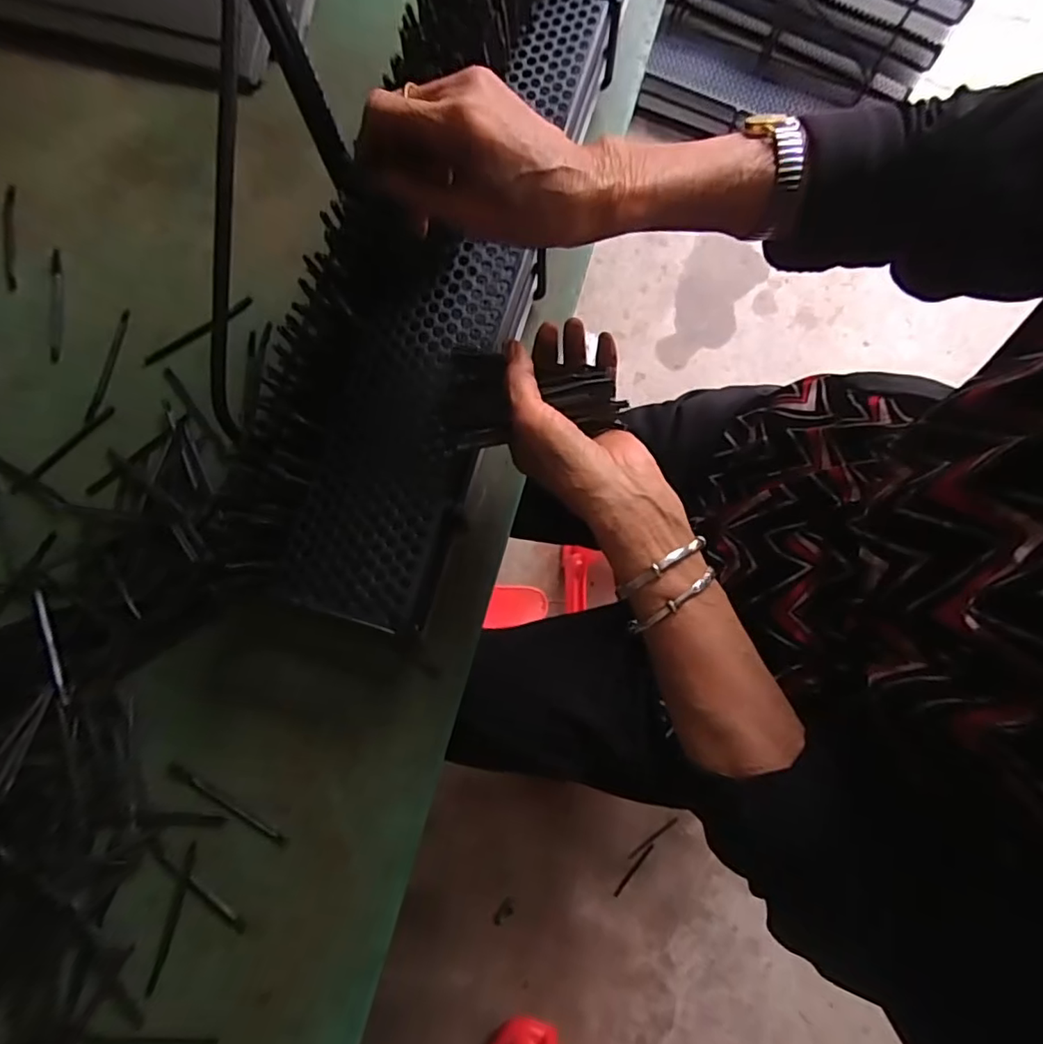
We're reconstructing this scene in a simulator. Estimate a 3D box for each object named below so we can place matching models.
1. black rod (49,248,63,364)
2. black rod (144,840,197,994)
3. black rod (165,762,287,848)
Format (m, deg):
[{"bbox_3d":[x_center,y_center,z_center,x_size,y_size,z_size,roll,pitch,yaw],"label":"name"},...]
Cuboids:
[{"bbox_3d":[-0.421,-0.198,0.500,0.013,0.004,0.113,-8,79,-2],"label":"black rod"},{"bbox_3d":[-0.254,0.288,0.399,0.007,0.004,0.105,13,79,4],"label":"black rod"},{"bbox_3d":[-0.222,0.212,0.415,0.106,0.004,0.010,27,80,6],"label":"black rod"}]

